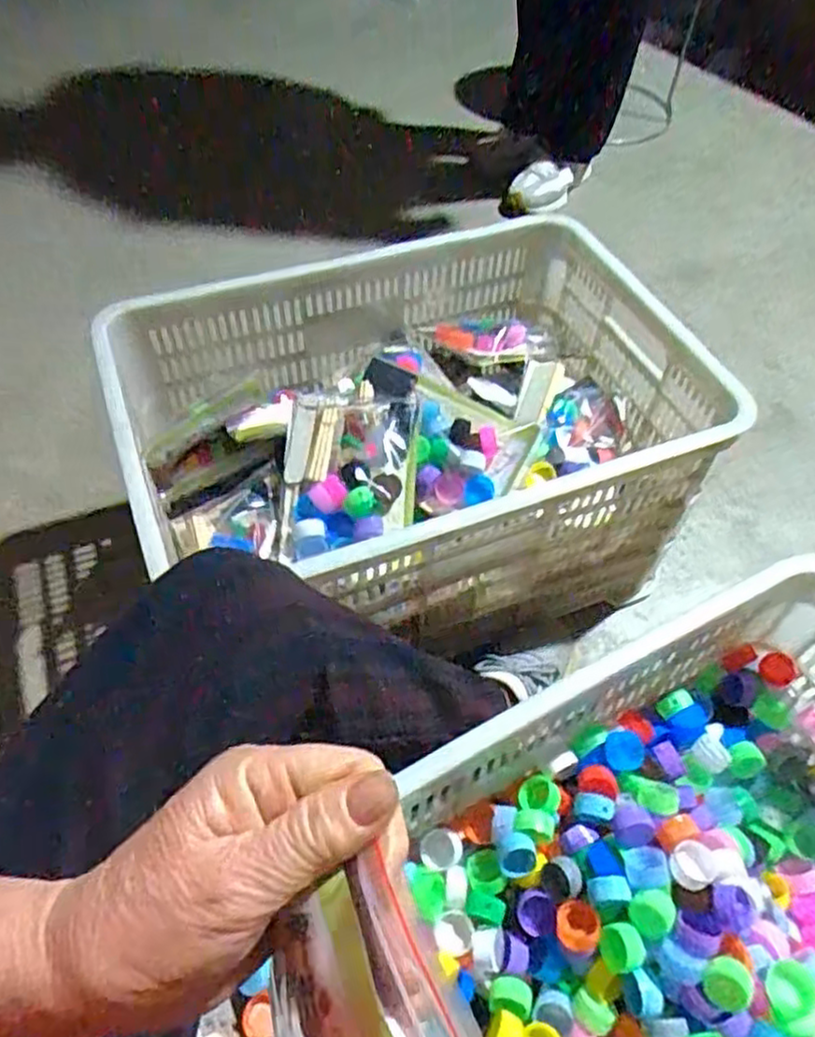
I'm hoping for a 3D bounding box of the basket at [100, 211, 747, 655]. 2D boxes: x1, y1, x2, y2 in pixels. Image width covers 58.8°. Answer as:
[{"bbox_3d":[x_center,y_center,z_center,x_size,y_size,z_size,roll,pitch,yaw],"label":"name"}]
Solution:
[{"bbox_3d":[0.013,-0.076,0.854,0.616,0.293,0.402,-14,54,-12],"label":"basket"}]

